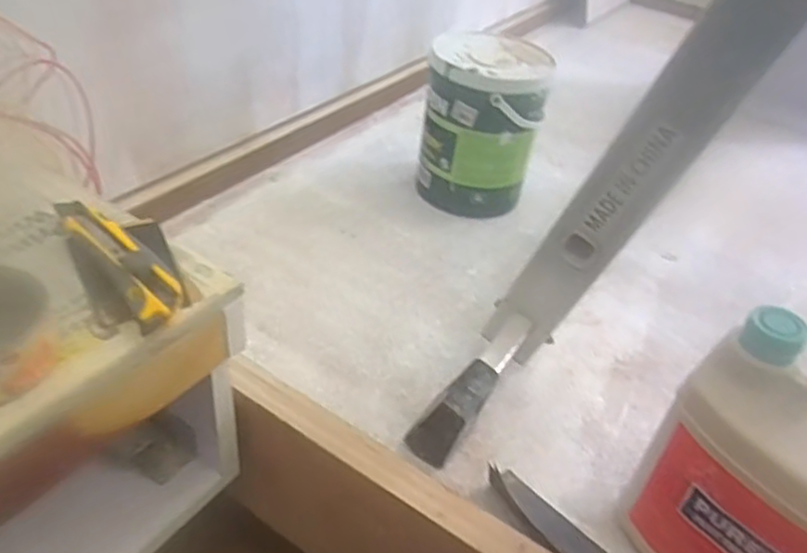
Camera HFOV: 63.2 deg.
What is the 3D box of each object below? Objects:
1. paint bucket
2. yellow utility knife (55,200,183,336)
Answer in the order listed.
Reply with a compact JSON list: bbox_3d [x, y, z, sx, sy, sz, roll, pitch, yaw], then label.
[{"bbox_3d":[0.111,-0.217,0.954,0.154,0.215,0.168,5,39,-4],"label":"paint bucket"},{"bbox_3d":[-0.212,-0.014,0.490,0.037,0.018,0.168,-25,49,-34],"label":"yellow utility knife"}]

